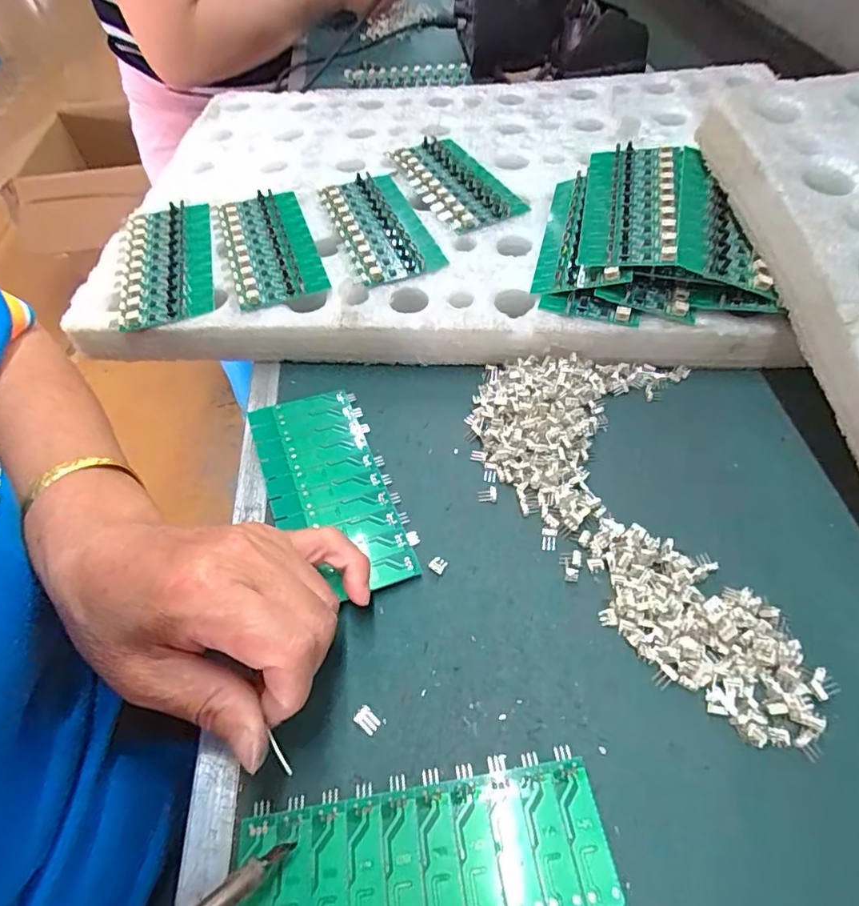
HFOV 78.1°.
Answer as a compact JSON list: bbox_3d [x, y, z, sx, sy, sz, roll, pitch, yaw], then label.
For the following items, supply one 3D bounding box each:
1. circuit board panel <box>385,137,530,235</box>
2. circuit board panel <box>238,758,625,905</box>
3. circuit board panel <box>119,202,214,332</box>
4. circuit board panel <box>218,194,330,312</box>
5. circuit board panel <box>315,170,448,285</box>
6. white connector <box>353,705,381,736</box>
[{"bbox_3d":[0.018,-0.223,0.431,0.064,0.008,0.137,-23,56,-13],"label":"circuit board panel"},{"bbox_3d":[-0.002,0.160,0.196,0.137,0.013,0.061,-8,54,-2],"label":"circuit board panel"},{"bbox_3d":[-0.193,-0.144,0.390,0.061,0.011,0.137,-13,54,-6],"label":"circuit board panel"},{"bbox_3d":[-0.119,-0.155,0.394,0.061,0.013,0.135,-17,54,-9],"label":"circuit board panel"},{"bbox_3d":[-0.038,-0.174,0.400,0.065,0.006,0.136,-17,54,-9],"label":"circuit board panel"},{"bbox_3d":[-0.028,0.118,0.234,0.011,0.005,0.008,30,61,23],"label":"white connector"}]

